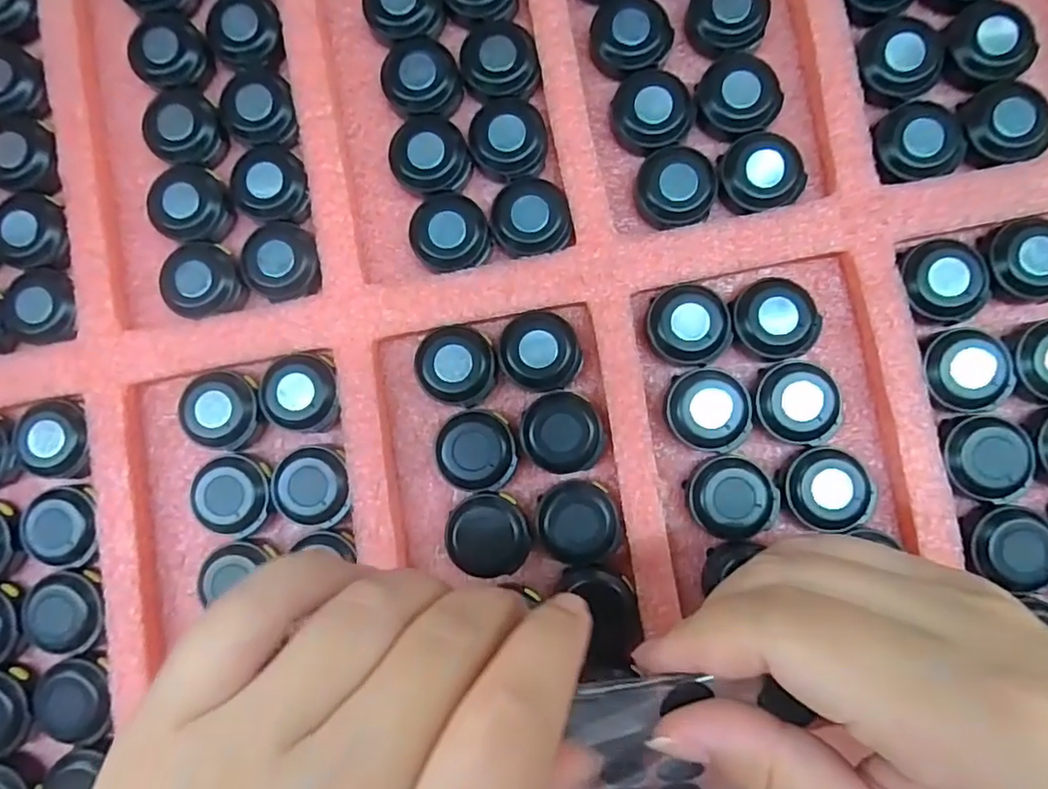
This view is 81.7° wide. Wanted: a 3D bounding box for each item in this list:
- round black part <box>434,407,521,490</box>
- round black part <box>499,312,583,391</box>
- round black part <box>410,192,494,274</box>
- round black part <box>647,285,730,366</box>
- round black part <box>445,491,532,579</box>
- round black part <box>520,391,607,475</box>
[{"bbox_3d":[-0.017,0.021,0.224,0.028,0.011,0.029,0,86,2],"label":"round black part"},{"bbox_3d":[0.006,-0.016,0.224,0.030,0.008,0.027,24,87,4],"label":"round black part"},{"bbox_3d":[-0.028,-0.061,0.230,0.028,0.013,0.030,0,86,2],"label":"round black part"},{"bbox_3d":[0.060,-0.026,0.223,0.029,0.010,0.028,0,86,2],"label":"round black part"},{"bbox_3d":[-0.013,0.051,0.221,0.030,0.011,0.028,0,86,2],"label":"round black part"},{"bbox_3d":[0.014,0.014,0.223,0.029,0.011,0.029,0,86,2],"label":"round black part"}]

